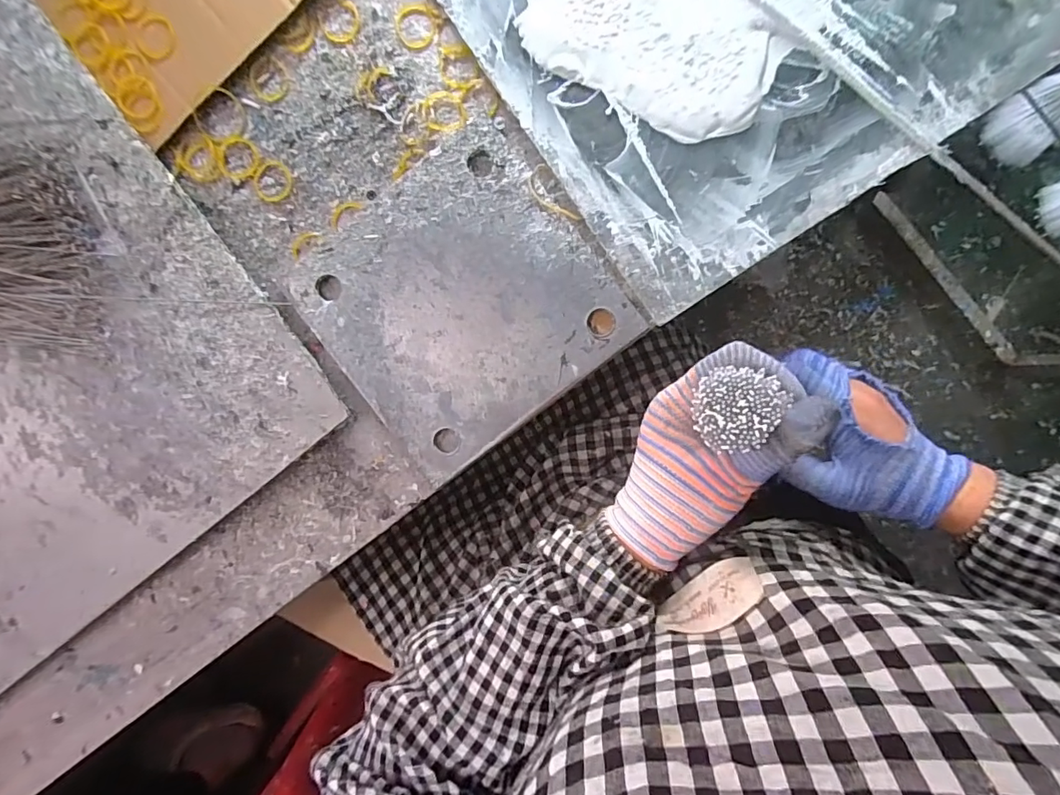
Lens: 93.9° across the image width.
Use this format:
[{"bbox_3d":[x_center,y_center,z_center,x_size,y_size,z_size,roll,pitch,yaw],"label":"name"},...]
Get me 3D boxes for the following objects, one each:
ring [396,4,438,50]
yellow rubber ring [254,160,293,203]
[{"bbox_3d":[-0.081,-0.263,0.351,0.030,0.004,0.029,0,94,2],"label":"ring"},{"bbox_3d":[-0.188,-0.158,0.361,0.028,0.004,0.030,0,94,2],"label":"yellow rubber ring"}]

